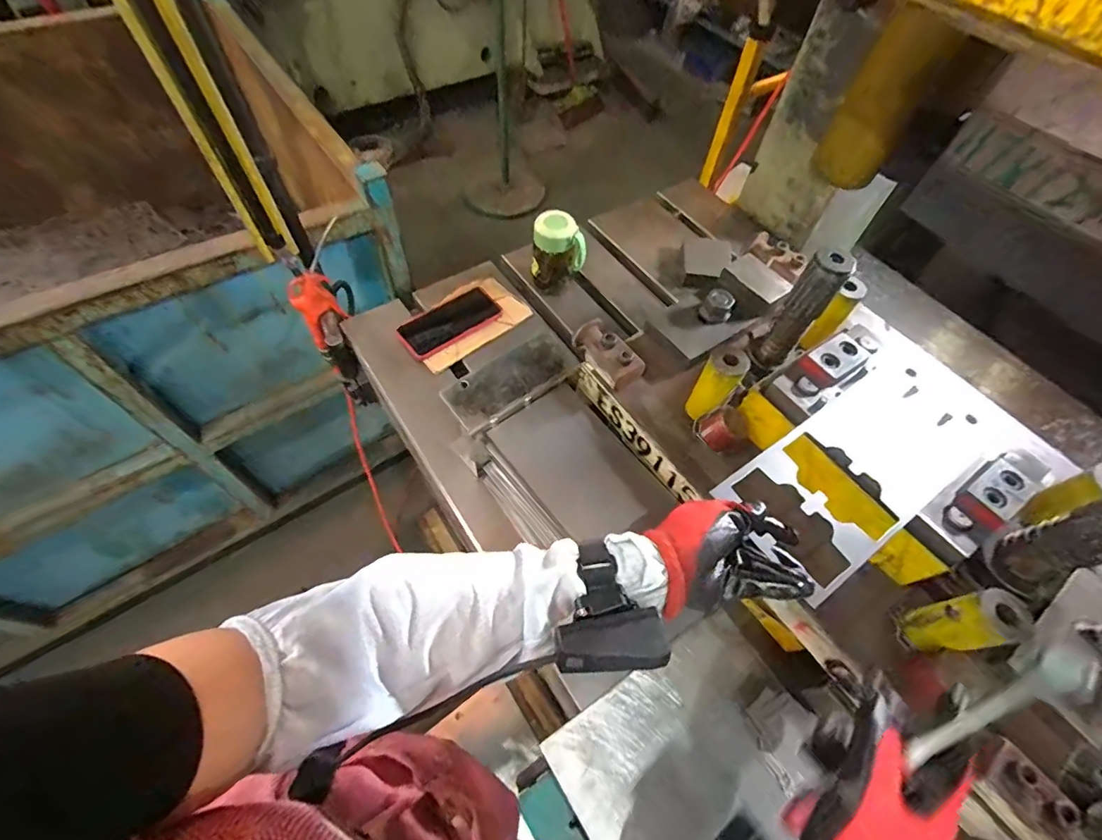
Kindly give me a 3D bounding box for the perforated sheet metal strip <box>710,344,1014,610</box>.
[{"bbox_3d":[0.310,0.032,0.466,0.312,0.009,0.124,-31,66,-21],"label":"perforated sheet metal strip"}]

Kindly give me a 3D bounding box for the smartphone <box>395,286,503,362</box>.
[{"bbox_3d":[-0.163,-0.157,0.775,0.163,0.013,0.080,-38,68,-24],"label":"smartphone"}]

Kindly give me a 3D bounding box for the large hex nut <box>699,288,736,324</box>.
[{"bbox_3d":[0.213,-0.145,0.619,0.038,0.030,0.029,22,59,9],"label":"large hex nut"}]

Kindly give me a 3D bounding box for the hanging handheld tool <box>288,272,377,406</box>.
[{"bbox_3d":[-0.352,-0.126,0.801,0.062,0.226,0.077,-28,26,-20],"label":"hanging handheld tool"}]

